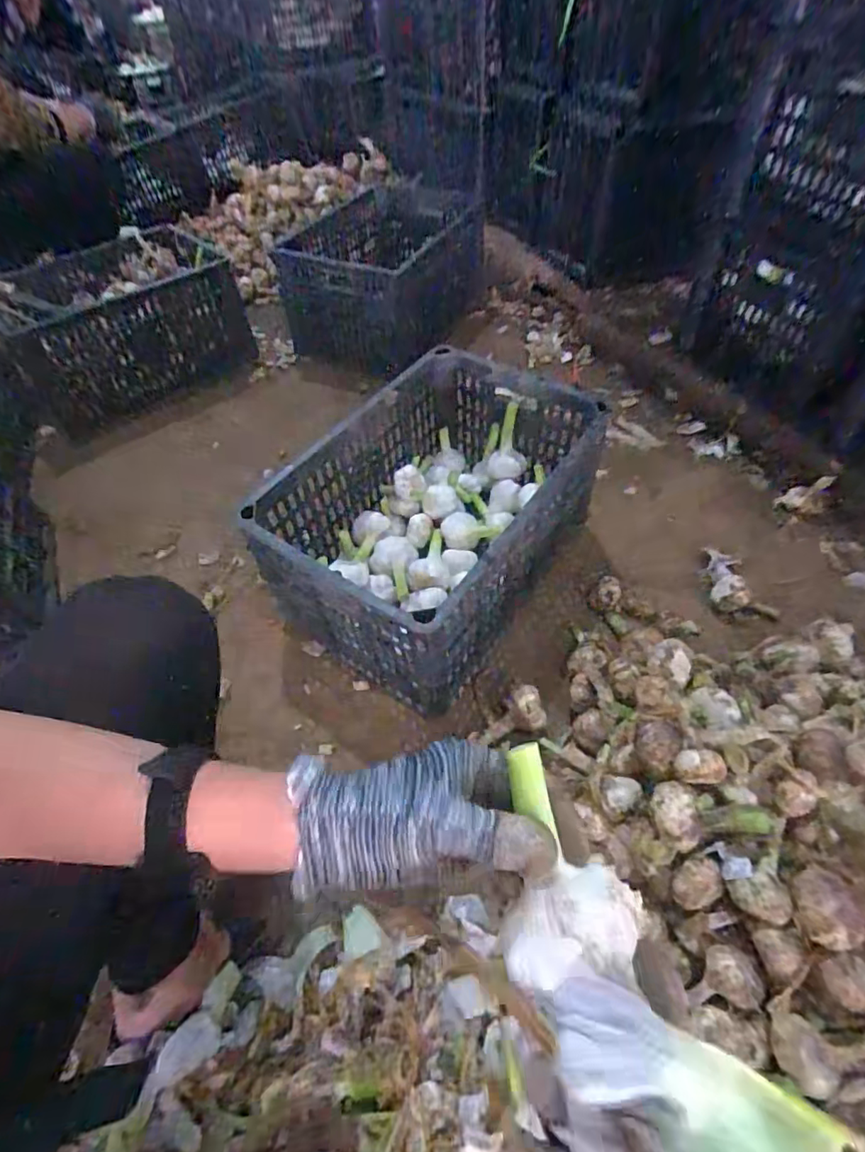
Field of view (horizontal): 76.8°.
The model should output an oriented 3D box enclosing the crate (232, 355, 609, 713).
[{"bbox_3d":[0.014,-0.096,0.789,0.320,0.239,0.474,30,60,25],"label":"crate"}]

